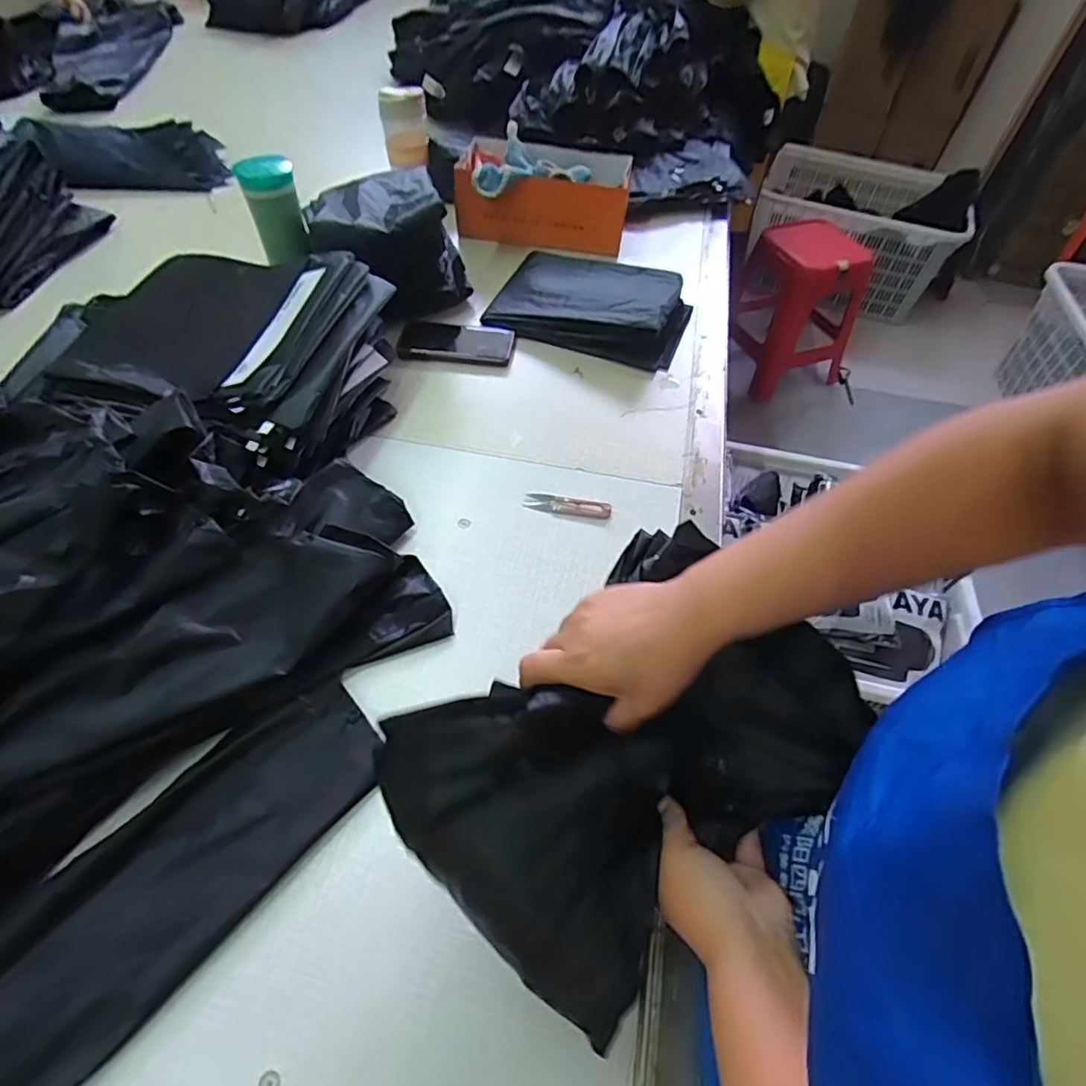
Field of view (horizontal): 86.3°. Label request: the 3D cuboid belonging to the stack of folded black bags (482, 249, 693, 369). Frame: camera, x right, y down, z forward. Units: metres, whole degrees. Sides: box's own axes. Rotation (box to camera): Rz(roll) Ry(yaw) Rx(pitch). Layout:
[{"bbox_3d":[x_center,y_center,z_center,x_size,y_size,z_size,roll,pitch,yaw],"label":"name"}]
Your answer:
[{"bbox_3d":[0.086,-0.395,0.926,0.289,0.060,0.227,19,54,9],"label":"stack of folded black bags"}]

